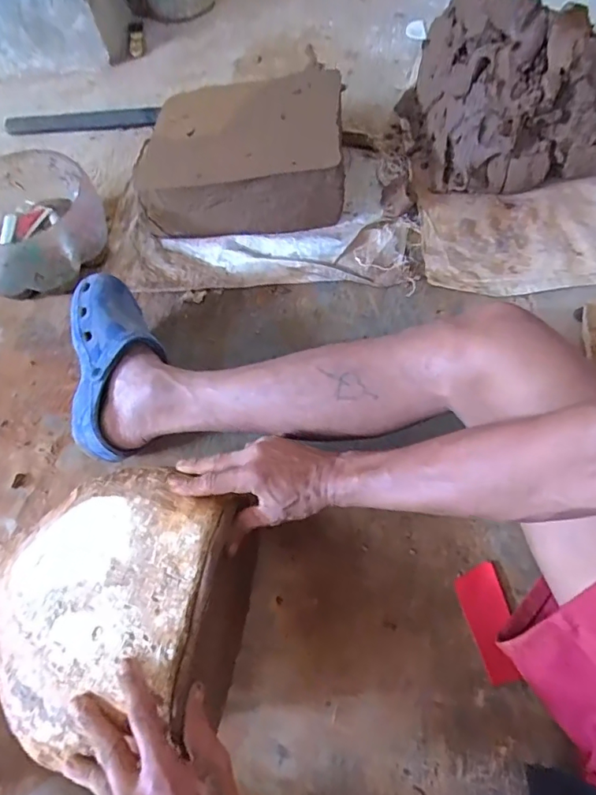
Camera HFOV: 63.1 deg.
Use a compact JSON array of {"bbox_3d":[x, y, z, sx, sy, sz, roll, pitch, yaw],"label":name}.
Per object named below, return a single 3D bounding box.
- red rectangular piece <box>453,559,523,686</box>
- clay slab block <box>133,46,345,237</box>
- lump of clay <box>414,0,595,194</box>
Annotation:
[{"bbox_3d":[0.204,0.237,0.515,0.047,0.006,0.111,-12,59,-3],"label":"red rectangular piece"},{"bbox_3d":[-0.087,-0.408,0.825,0.321,0.129,0.242,0,59,5],"label":"clay slab block"},{"bbox_3d":[0.355,-0.511,0.797,0.297,0.231,0.273,-2,60,5],"label":"lump of clay"}]

